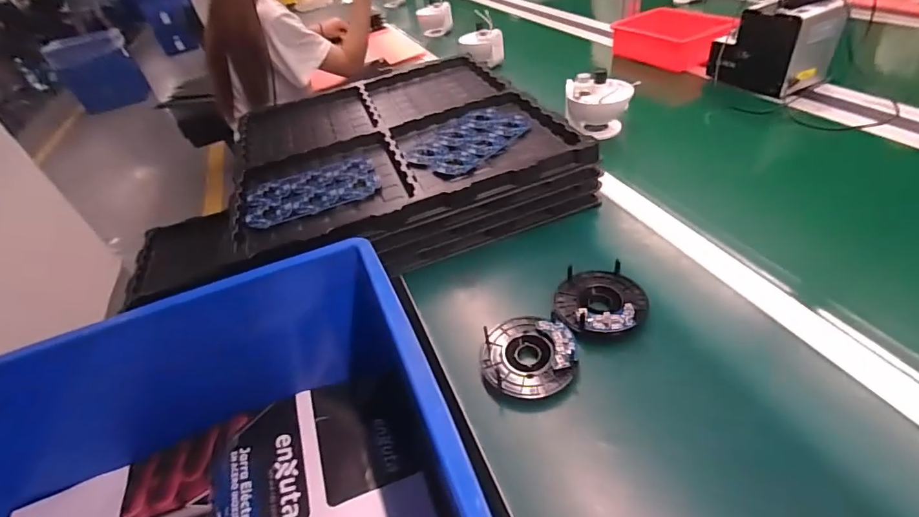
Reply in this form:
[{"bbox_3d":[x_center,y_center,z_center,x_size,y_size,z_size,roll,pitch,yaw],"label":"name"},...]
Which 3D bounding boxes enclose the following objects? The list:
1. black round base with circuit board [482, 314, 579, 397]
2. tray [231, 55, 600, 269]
[{"bbox_3d":[0.073,0.100,0.467,0.097,0.025,0.090,-7,41,6],"label":"black round base with circuit board"},{"bbox_3d":[-0.139,-0.229,0.809,0.513,0.033,0.593,-20,40,-9],"label":"tray"}]

